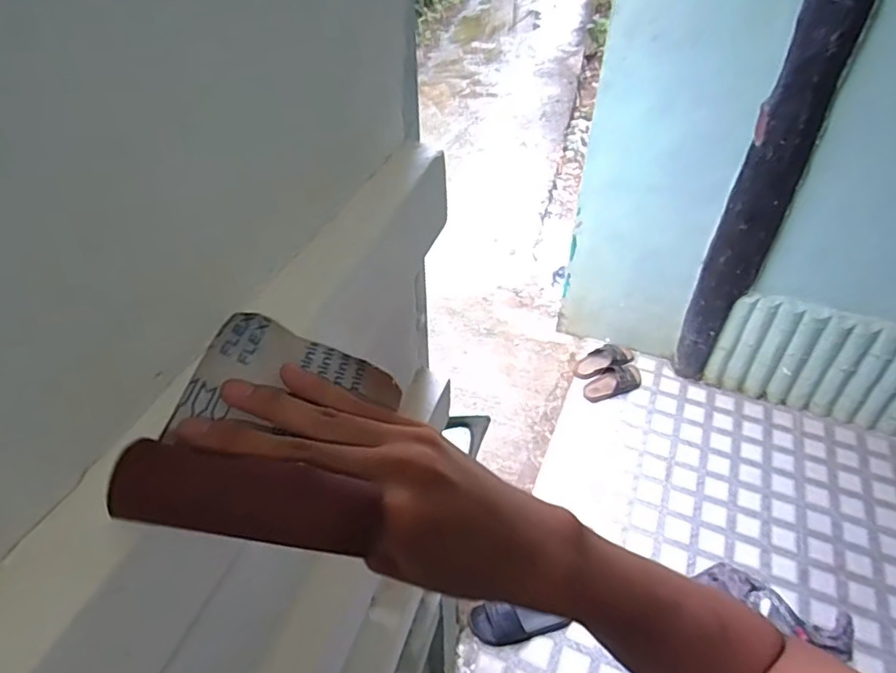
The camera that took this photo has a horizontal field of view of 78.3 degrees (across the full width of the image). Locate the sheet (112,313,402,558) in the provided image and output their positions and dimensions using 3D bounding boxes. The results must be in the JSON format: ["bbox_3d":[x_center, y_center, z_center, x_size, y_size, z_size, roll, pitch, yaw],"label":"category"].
[{"bbox_3d":[-0.075,0.038,0.250,0.094,0.041,0.108,2,43,3],"label":"sheet"}]

